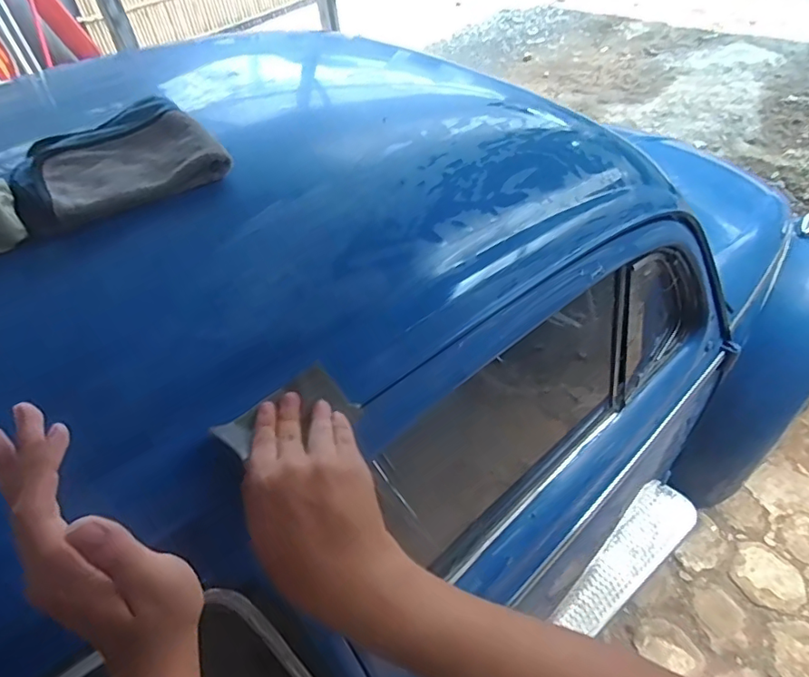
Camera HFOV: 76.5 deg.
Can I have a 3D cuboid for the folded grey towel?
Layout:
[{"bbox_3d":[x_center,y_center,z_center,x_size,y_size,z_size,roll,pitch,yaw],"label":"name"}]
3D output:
[{"bbox_3d":[-0.309,-0.189,0.537,0.197,0.038,0.193,-34,51,-24],"label":"folded grey towel"}]

